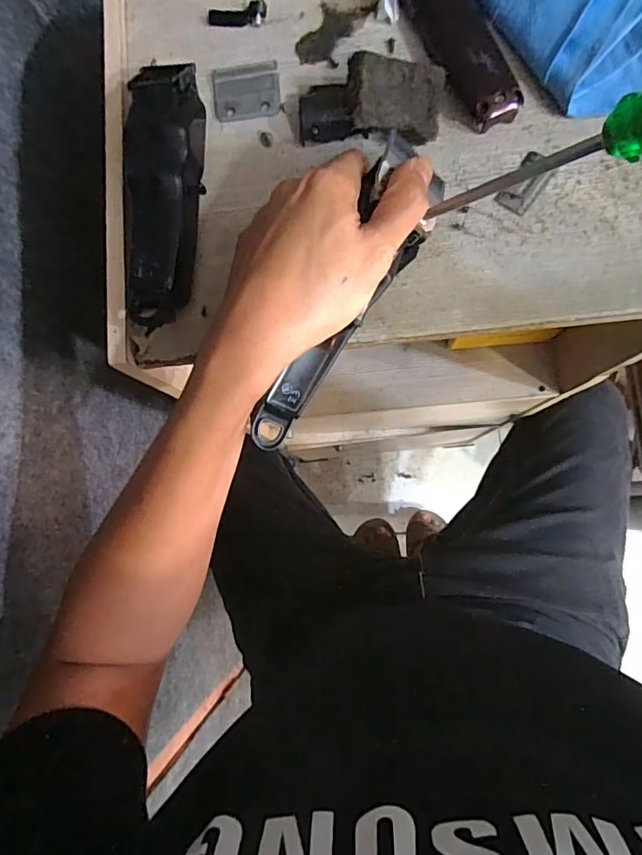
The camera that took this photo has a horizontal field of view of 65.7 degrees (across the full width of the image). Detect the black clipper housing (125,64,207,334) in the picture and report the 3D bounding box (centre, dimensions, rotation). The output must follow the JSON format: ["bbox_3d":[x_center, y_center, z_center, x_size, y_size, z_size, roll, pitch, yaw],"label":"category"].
[{"bbox_3d":[-0.103,-0.151,0.320,0.048,0.039,0.157,0,81,5],"label":"black clipper housing"}]

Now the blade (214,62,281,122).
[{"bbox_3d":[-0.052,-0.236,0.346,0.047,0.004,0.041,-2,81,4],"label":"blade"}]

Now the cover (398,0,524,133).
[{"bbox_3d":[0.086,-0.263,0.327,0.044,0.020,0.141,-23,80,1],"label":"cover"}]

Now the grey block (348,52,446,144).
[{"bbox_3d":[0.047,-0.208,0.316,0.060,0.015,0.044,6,98,-12],"label":"grey block"}]

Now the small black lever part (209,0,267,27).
[{"bbox_3d":[-0.059,-0.289,0.347,0.040,0.012,0.011,3,82,5],"label":"small black lever part"}]

